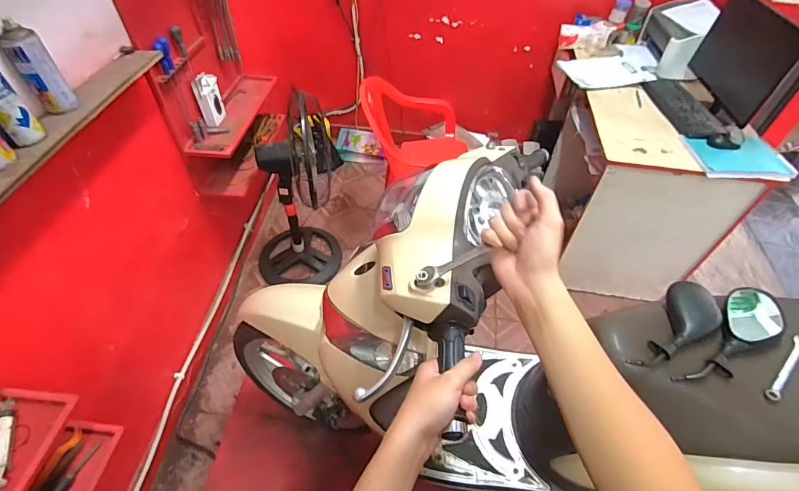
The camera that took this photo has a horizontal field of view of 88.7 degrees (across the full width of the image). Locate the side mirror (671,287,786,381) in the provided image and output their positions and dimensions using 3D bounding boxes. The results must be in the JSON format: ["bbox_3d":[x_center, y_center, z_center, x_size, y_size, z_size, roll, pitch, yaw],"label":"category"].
[{"bbox_3d":[0.622,0.178,0.761,0.276,0.044,0.103,-30,56,-25],"label":"side mirror"}]

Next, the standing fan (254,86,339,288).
[{"bbox_3d":[-0.478,-0.206,1.710,0.380,0.782,0.373,-17,52,-16],"label":"standing fan"}]

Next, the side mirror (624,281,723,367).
[{"bbox_3d":[0.524,0.158,0.781,0.231,0.039,0.099,-30,56,-25],"label":"side mirror"}]

